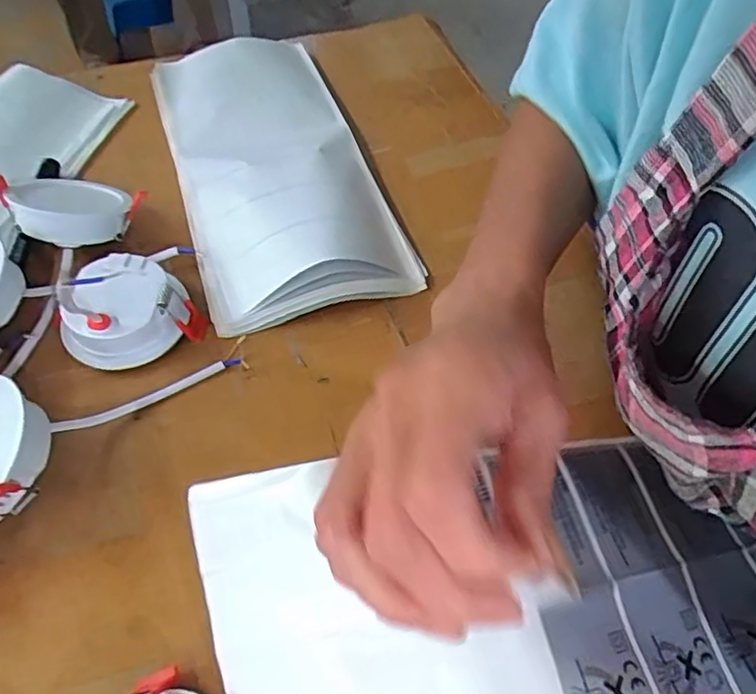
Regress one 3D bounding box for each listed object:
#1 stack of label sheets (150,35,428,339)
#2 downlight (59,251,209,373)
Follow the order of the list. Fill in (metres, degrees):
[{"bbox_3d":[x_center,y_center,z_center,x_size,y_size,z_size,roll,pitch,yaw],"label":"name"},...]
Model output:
[{"bbox_3d":[-0.077,-0.140,0.457,0.132,0.033,0.294,-15,54,-12],"label":"stack of label sheets"},{"bbox_3d":[-0.147,-0.025,0.371,0.072,0.032,0.063,-24,56,-18],"label":"downlight"}]

